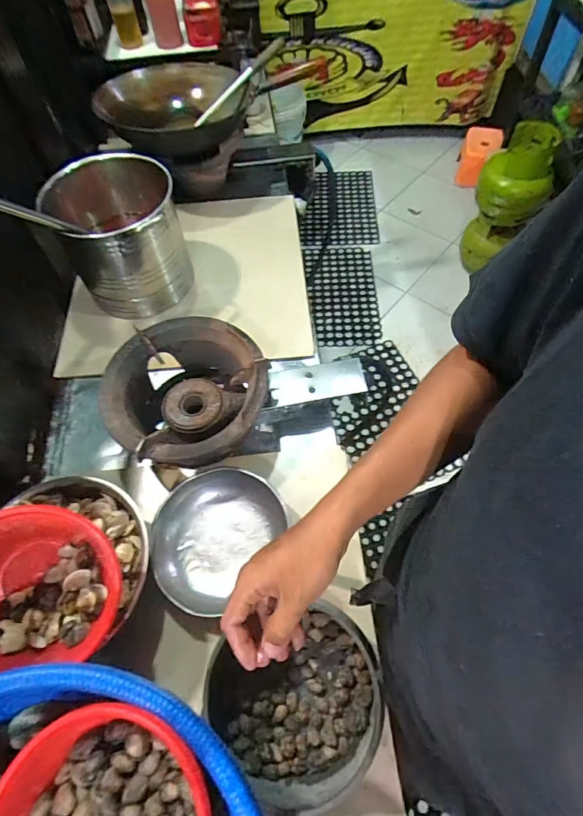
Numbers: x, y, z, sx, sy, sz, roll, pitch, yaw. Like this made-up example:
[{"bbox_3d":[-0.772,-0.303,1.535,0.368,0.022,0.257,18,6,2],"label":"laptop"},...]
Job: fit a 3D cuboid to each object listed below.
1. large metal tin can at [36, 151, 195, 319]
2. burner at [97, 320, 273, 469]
[{"bbox_3d":[-0.388,-0.398,1.029,0.266,0.275,0.292,-22,61,-11],"label":"large metal tin can"},{"bbox_3d":[-0.196,-0.010,0.862,0.292,0.162,0.284,-4,60,0],"label":"burner"}]

